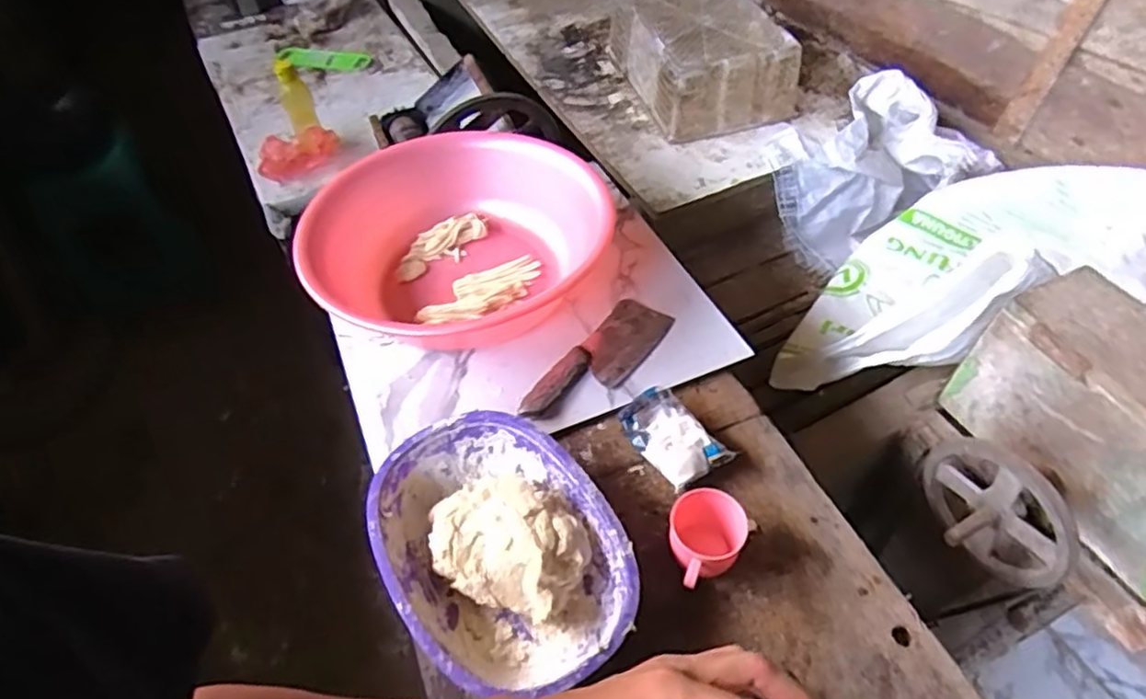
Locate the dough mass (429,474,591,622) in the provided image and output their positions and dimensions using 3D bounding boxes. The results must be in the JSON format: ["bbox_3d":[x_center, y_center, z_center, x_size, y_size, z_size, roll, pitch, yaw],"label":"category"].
[{"bbox_3d":[-0.071,0.198,0.691,0.164,0.072,0.112,24,56,17],"label":"dough mass"}]

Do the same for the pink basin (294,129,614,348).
[{"bbox_3d":[-0.144,-0.152,0.968,0.397,0.170,0.385,0,52,0],"label":"pink basin"}]

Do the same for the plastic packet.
[{"bbox_3d":[0.115,0.100,0.795,0.081,0.037,0.127,-26,57,-19],"label":"plastic packet"}]

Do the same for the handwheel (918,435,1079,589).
[{"bbox_3d":[0.519,0.219,0.867,0.092,0.180,0.196,-22,55,-17],"label":"handwheel"}]

